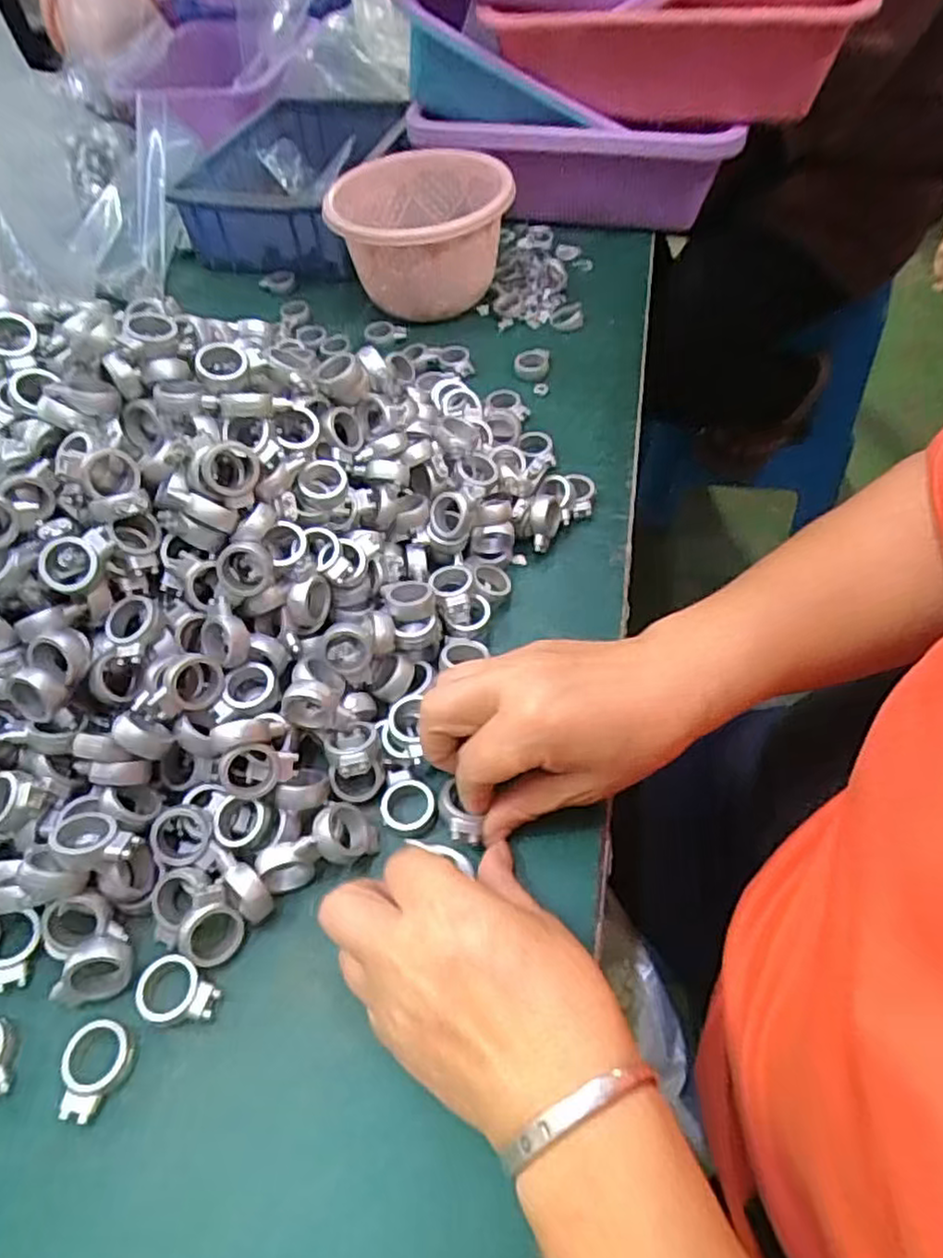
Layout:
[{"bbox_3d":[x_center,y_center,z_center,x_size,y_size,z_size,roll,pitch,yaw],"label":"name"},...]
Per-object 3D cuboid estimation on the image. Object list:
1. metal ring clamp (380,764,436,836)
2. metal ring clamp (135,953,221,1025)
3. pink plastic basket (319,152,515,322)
[{"bbox_3d":[-0.031,0.083,0.338,0.026,0.008,0.035,-9,53,-2],"label":"metal ring clamp"},{"bbox_3d":[-0.123,0.152,0.294,0.032,0.011,0.025,12,55,13],"label":"metal ring clamp"},{"bbox_3d":[-0.038,-0.317,0.572,0.137,0.086,0.143,-2,53,3],"label":"pink plastic basket"}]

